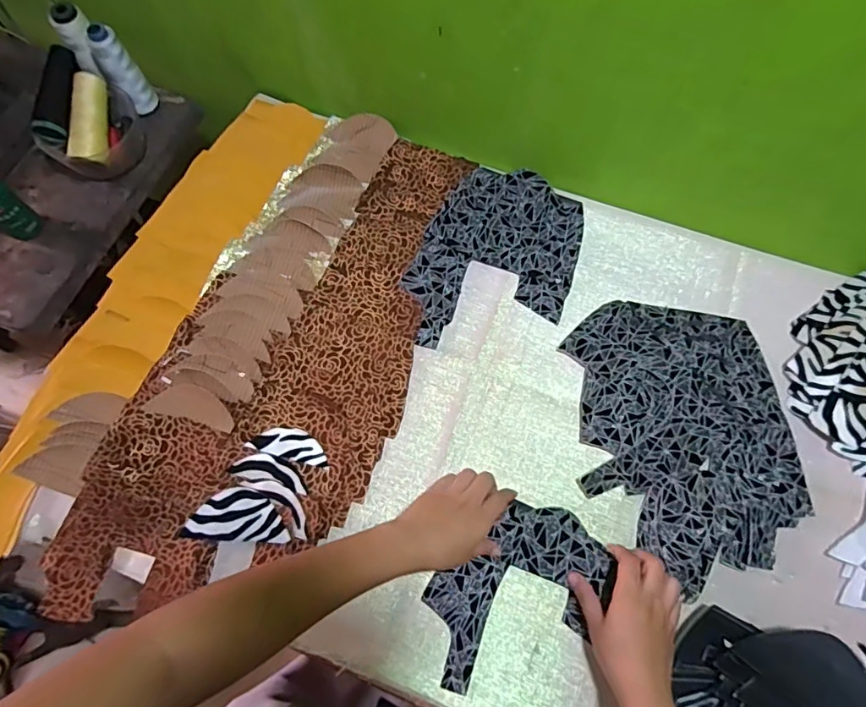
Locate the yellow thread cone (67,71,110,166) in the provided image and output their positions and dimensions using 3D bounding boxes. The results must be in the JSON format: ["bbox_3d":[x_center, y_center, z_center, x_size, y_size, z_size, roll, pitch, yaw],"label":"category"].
[{"bbox_3d":[-0.428,-0.293,0.642,0.041,0.034,0.115,0,87,-1],"label":"yellow thread cone"}]

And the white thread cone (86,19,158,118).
[{"bbox_3d":[-0.400,-0.360,0.665,0.044,0.111,0.045,-30,72,-11],"label":"white thread cone"}]

